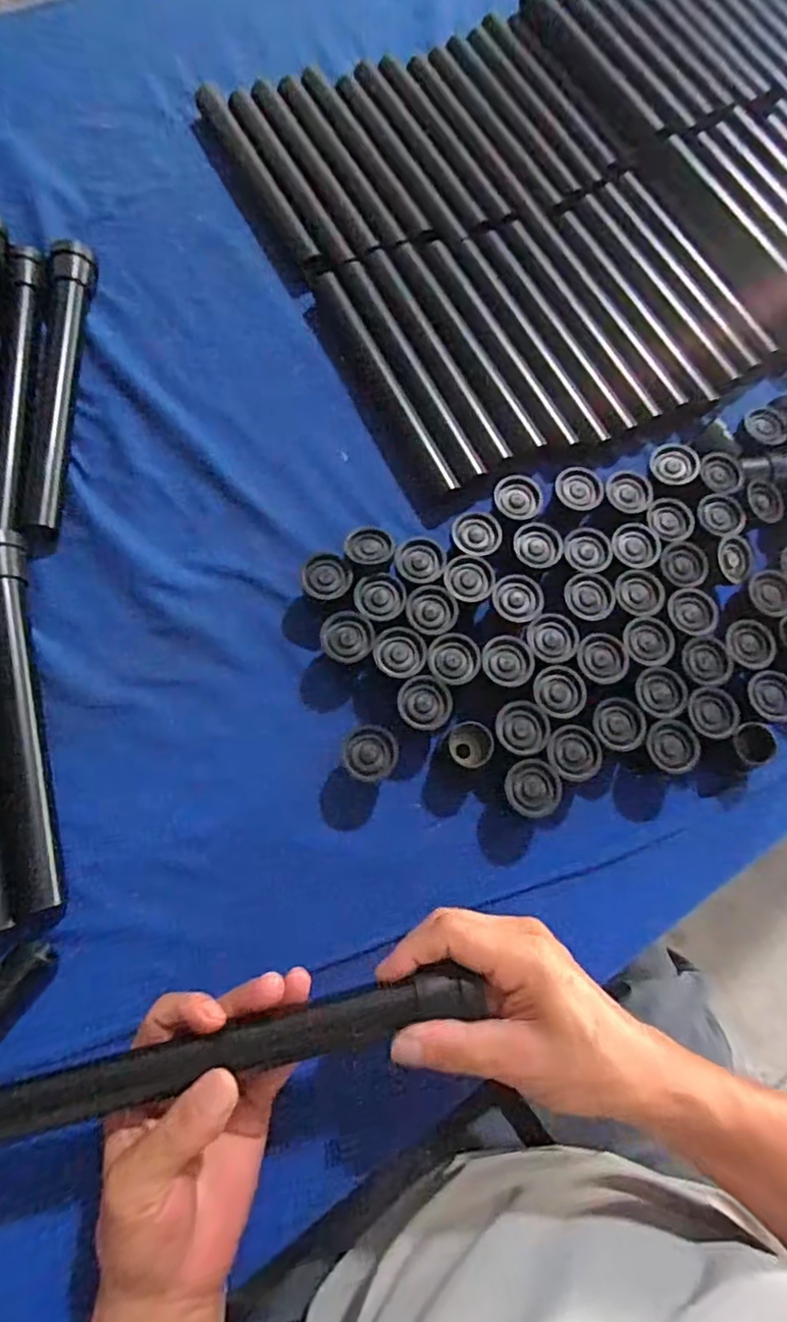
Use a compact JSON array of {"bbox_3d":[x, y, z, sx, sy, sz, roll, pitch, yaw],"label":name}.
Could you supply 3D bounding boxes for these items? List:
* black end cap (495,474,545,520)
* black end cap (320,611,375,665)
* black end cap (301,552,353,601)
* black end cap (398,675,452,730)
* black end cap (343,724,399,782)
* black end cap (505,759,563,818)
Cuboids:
[{"bbox_3d":[0.093,-0.121,0.449,0.036,0.012,0.031,9,73,-2],"label":"black end cap"},{"bbox_3d":[-0.031,-0.014,0.416,0.035,0.023,0.035,1,73,-5],"label":"black end cap"},{"bbox_3d":[-0.046,-0.056,0.430,0.034,0.027,0.034,1,73,-5],"label":"black end cap"},{"bbox_3d":[0.021,0.030,0.406,0.035,0.026,0.035,1,73,-5],"label":"black end cap"},{"bbox_3d":[-0.014,0.061,0.391,0.034,0.030,0.035,1,73,-5],"label":"black end cap"},{"bbox_3d":[0.090,0.084,0.395,0.034,0.024,0.035,1,73,-5],"label":"black end cap"}]

